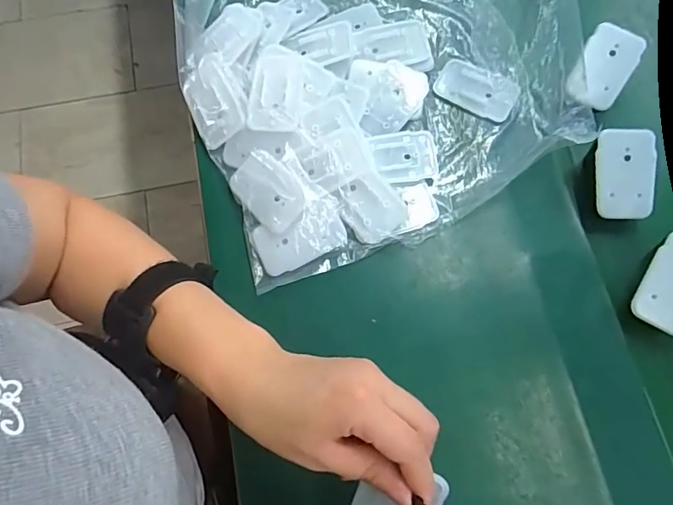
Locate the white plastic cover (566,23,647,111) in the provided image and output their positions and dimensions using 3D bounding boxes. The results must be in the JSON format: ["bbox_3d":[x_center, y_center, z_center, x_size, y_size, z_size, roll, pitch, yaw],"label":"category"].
[{"bbox_3d":[0.224,-0.156,0.402,0.041,0.006,0.067,28,96,11],"label":"white plastic cover"}]

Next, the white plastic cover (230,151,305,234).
[{"bbox_3d":[-0.054,-0.049,0.384,0.044,0.006,0.069,-47,71,10],"label":"white plastic cover"}]

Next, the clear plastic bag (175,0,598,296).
[{"bbox_3d":[0.018,-0.177,0.373,0.282,0.126,0.309,-21,75,-8],"label":"clear plastic bag"}]

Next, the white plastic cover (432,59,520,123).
[{"bbox_3d":[0.123,-0.145,0.423,0.070,0.008,0.043,29,74,7],"label":"white plastic cover"}]

